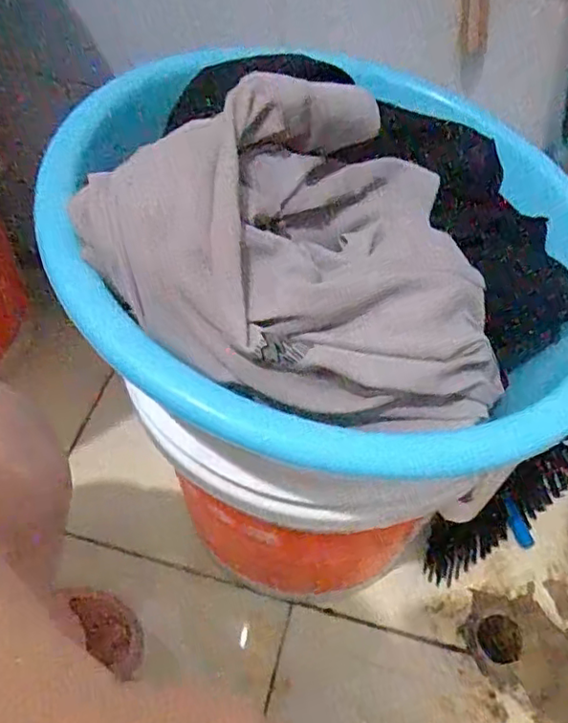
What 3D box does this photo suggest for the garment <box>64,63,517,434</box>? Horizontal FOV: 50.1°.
[{"bbox_3d":[0.011,-0.053,0.289,0.192,0.087,0.176,-19,57,-16],"label":"garment"}]

